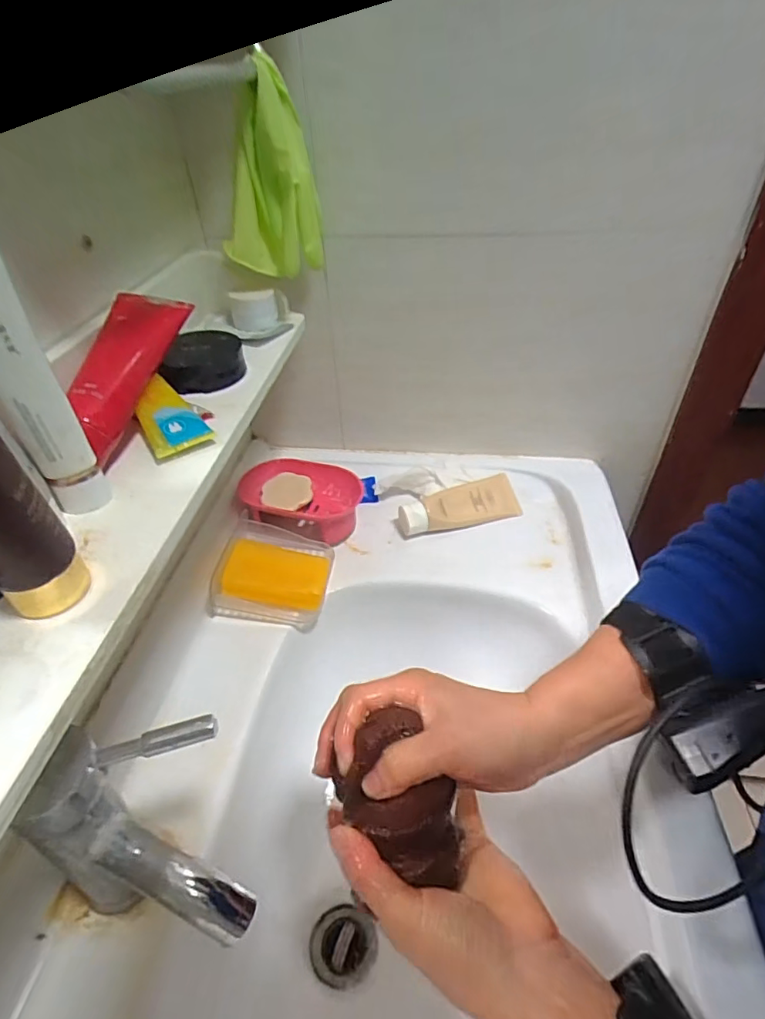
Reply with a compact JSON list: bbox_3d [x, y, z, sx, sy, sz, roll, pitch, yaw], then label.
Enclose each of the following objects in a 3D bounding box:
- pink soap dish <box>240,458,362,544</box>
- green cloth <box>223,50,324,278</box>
[{"bbox_3d":[-0.102,-0.007,0.649,0.149,0.067,0.093,5,41,9],"label":"pink soap dish"},{"bbox_3d":[-0.102,-0.290,0.454,0.083,0.151,0.049,-6,40,-3],"label":"green cloth"}]

